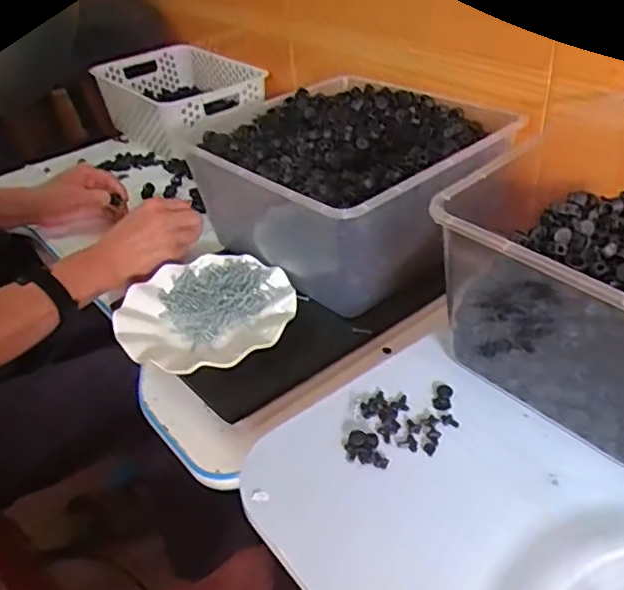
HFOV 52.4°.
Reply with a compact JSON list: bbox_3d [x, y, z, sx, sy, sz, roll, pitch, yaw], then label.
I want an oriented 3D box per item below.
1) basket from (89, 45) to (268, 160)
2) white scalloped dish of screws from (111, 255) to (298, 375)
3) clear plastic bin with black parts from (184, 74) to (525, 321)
[{"bbox_3d":[-0.236,-0.352,1.161,0.221,0.121,0.354,-26,41,-25],"label":"basket"},{"bbox_3d":[-0.109,0.017,0.667,0.181,0.019,0.180,14,41,25],"label":"white scalloped dish of screws"},{"bbox_3d":[0.048,-0.139,0.757,0.298,0.134,0.294,-30,43,-29],"label":"clear plastic bin with black parts"}]

